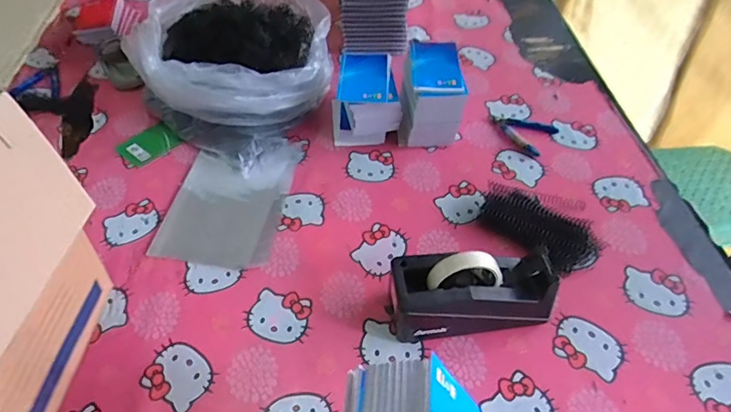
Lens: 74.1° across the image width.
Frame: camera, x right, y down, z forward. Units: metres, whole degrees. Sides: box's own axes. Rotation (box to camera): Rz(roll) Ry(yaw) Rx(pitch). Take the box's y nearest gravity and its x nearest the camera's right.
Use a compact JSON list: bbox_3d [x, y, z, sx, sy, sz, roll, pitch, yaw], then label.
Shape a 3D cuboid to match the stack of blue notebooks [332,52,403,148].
[{"bbox_3d":[-0.003,-0.183,0.836,0.105,0.101,0.129,-5,51,-4],"label":"stack of blue notebooks"}]

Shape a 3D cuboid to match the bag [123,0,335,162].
[{"bbox_3d":[-0.224,-0.264,0.872,0.301,0.172,0.316,23,54,18],"label":"bag"}]

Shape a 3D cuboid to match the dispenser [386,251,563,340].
[{"bbox_3d":[0.130,0.109,0.597,0.193,0.115,0.082,-5,51,-4],"label":"dispenser"}]

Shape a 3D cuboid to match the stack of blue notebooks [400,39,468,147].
[{"bbox_3d":[0.110,-0.191,0.832,0.105,0.123,0.148,3,51,3],"label":"stack of blue notebooks"}]

